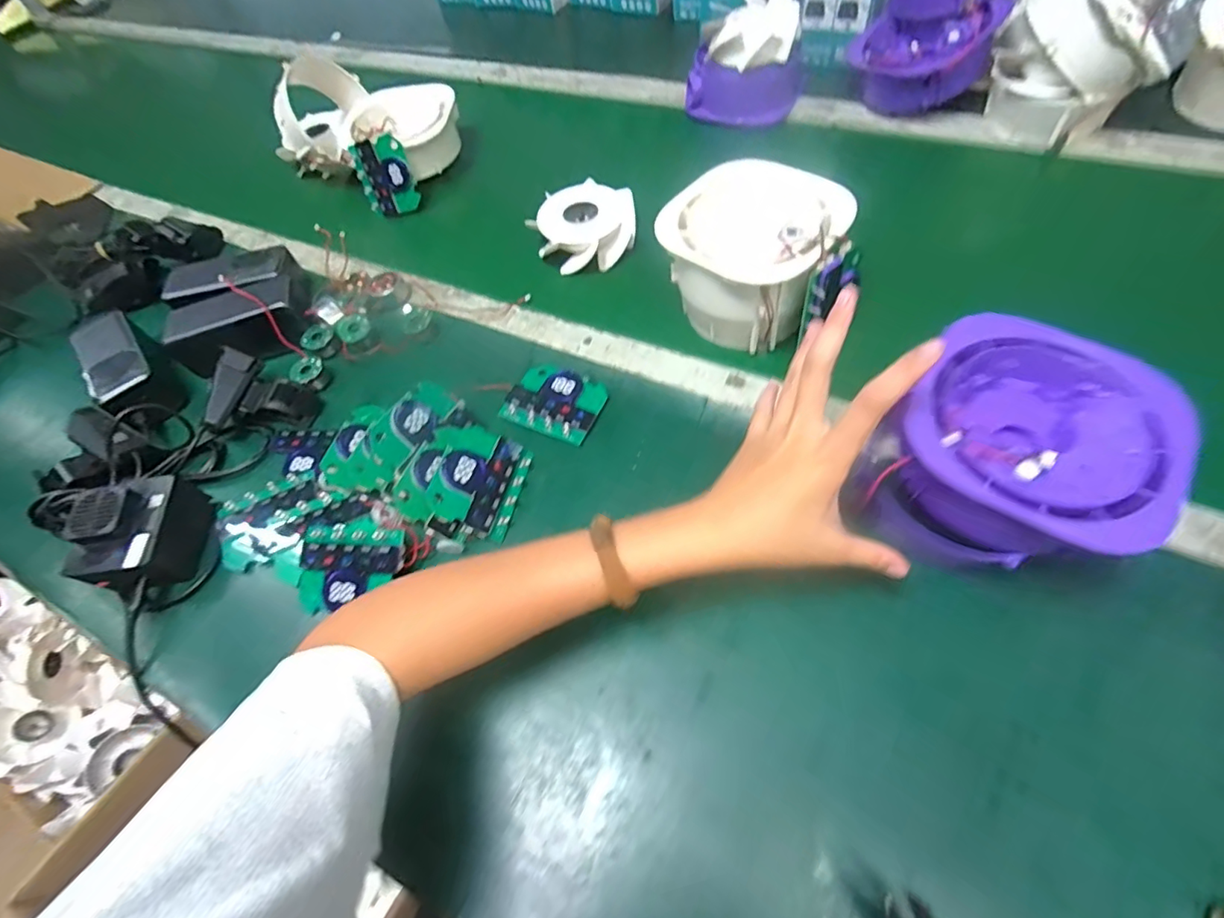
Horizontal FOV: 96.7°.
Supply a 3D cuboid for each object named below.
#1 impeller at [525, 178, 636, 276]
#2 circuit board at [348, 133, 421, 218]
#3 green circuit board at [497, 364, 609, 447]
[{"bbox_3d":[-0.030,-0.255,0.598,0.108,0.043,0.108,-5,59,5],"label":"impeller"},{"bbox_3d":[-0.277,-0.345,0.667,0.065,0.081,0.016,-11,36,4],"label":"circuit board"},{"bbox_3d":[-0.050,-0.052,0.484,0.082,0.008,0.069,20,61,17],"label":"green circuit board"}]

